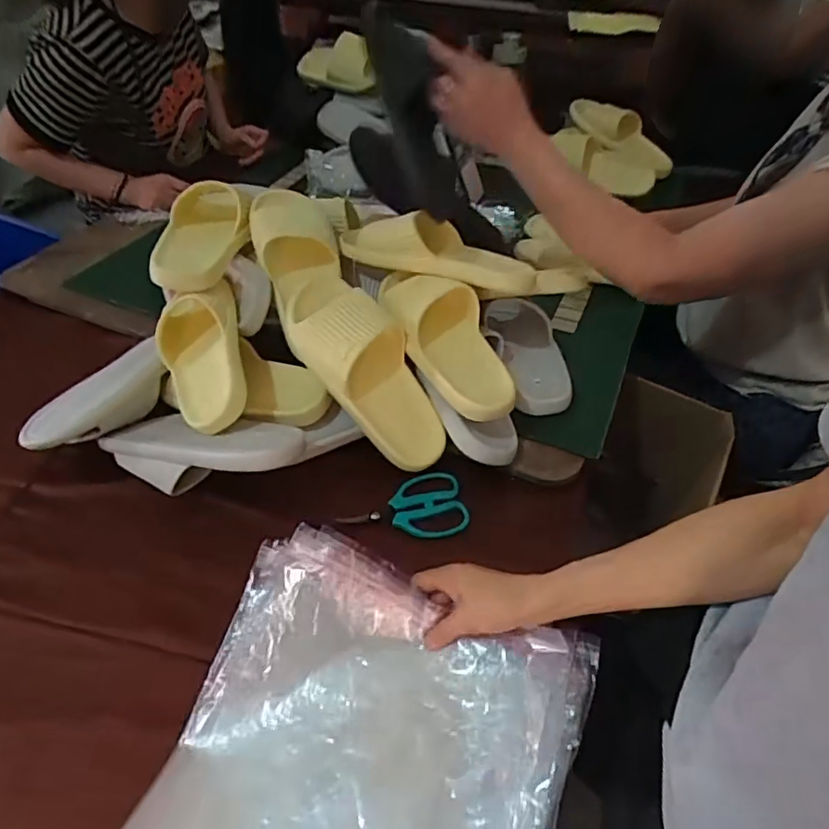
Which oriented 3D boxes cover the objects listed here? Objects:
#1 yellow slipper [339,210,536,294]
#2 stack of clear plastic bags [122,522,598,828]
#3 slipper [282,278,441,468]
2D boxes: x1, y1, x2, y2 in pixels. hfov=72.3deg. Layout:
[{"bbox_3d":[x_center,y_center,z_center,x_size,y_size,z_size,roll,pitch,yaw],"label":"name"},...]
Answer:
[{"bbox_3d":[0.032,-0.201,0.692,0.226,0.074,0.071,15,50,13],"label":"yellow slipper"},{"bbox_3d":[-0.055,0.300,0.420,0.305,0.089,0.378,15,51,15],"label":"stack of clear plastic bags"},{"bbox_3d":[-0.047,-0.048,0.653,0.107,0.077,0.251,-36,94,-26],"label":"slipper"}]

